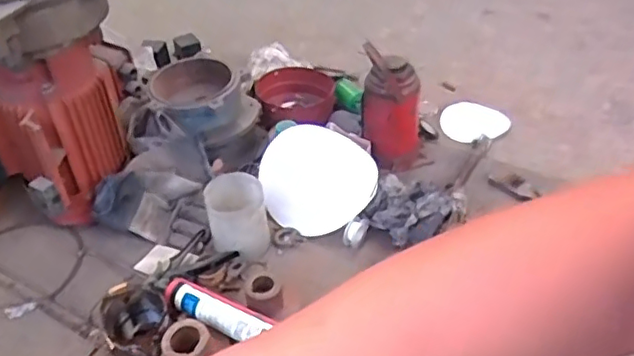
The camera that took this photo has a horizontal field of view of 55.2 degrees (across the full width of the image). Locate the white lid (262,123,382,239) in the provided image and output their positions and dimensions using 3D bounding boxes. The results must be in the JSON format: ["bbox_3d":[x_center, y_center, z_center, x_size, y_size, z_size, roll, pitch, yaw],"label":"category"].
[{"bbox_3d":[-0.008,0.003,1.322,0.237,0.230,0.028,39,10,4],"label":"white lid"}]

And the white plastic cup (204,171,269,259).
[{"bbox_3d":[-0.154,0.074,1.171,0.106,0.133,0.105,-3,41,3],"label":"white plastic cup"}]

